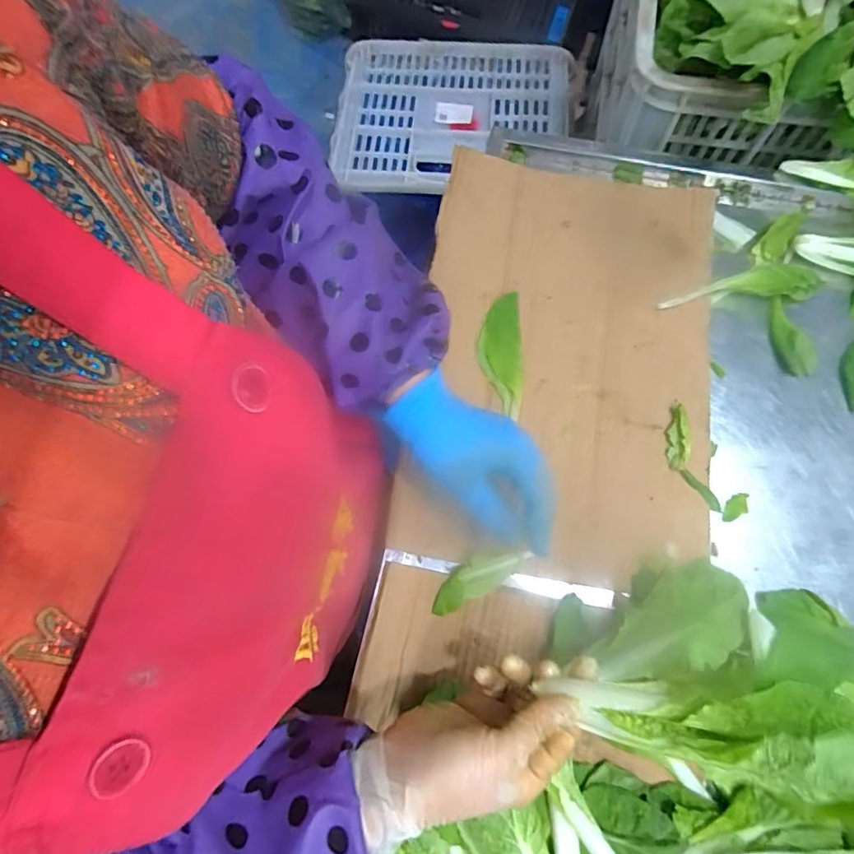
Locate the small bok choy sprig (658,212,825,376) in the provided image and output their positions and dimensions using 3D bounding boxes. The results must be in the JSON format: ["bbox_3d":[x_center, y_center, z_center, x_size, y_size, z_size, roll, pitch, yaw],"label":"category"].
[{"bbox_3d":[0.341,-0.118,0.511,0.161,0.029,0.132,-35,75,-8],"label":"small bok choy sprig"}]

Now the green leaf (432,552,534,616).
[{"bbox_3d":[0.045,0.127,0.444,0.092,0.010,0.028,-28,74,-6],"label":"green leaf"}]

